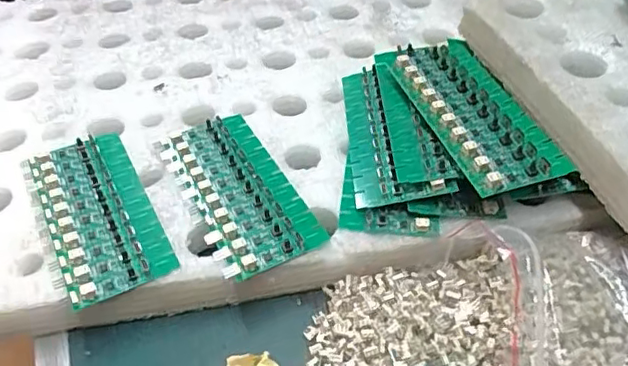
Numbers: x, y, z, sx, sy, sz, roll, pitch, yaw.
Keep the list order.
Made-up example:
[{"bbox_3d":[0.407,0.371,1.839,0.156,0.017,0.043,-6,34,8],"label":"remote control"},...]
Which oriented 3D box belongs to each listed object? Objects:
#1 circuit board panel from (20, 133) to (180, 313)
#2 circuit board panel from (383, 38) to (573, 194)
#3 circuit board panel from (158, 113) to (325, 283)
[{"bbox_3d":[-0.141,0.019,0.367,0.067,0.011,0.134,-23,49,-18],"label":"circuit board panel"},{"bbox_3d":[0.103,-0.051,0.380,0.066,0.008,0.146,-13,48,-10],"label":"circuit board panel"},{"bbox_3d":[-0.051,0.003,0.379,0.066,0.012,0.135,-23,49,-19],"label":"circuit board panel"}]

